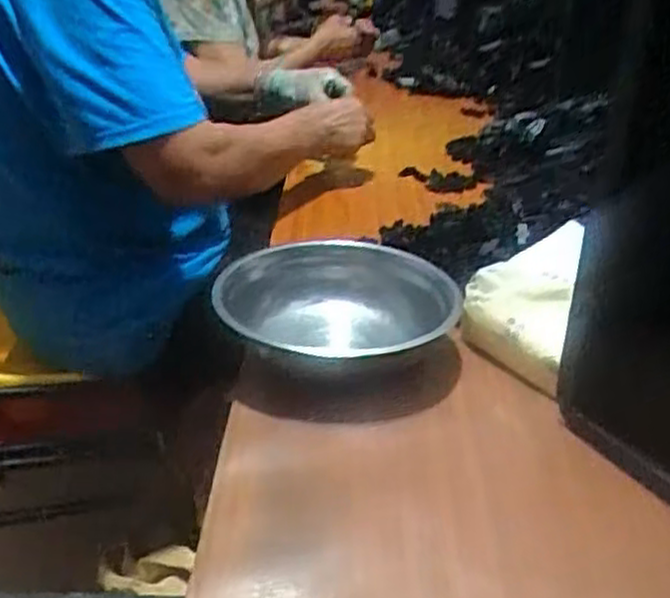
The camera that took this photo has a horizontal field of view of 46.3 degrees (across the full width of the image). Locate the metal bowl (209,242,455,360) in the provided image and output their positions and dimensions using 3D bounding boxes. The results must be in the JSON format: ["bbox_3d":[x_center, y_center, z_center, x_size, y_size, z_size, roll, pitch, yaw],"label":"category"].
[{"bbox_3d":[0.002,0.016,0.683,0.194,0.065,0.197,0,28,0],"label":"metal bowl"}]

